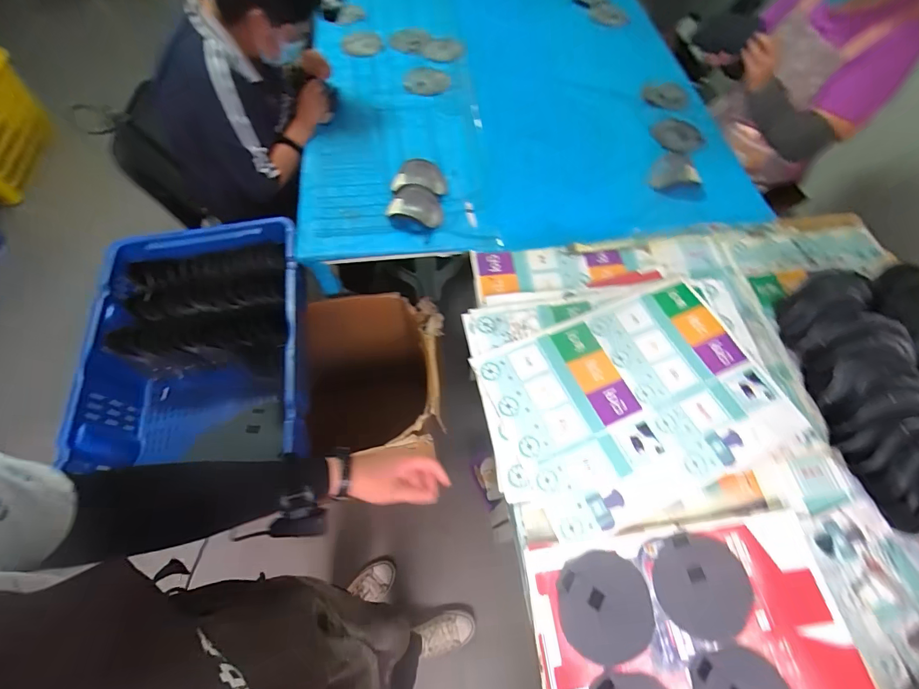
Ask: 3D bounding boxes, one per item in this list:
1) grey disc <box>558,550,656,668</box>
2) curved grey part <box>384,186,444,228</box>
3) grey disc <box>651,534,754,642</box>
[{"bbox_3d":[0.225,0.403,0.614,0.143,0.018,0.143,1,63,-2],"label":"grey disc"},{"bbox_3d":[-0.114,-0.358,1.026,0.146,0.036,0.112,9,63,1],"label":"curved grey part"},{"bbox_3d":[0.390,0.383,0.636,0.143,0.006,0.137,1,63,-2],"label":"grey disc"}]

